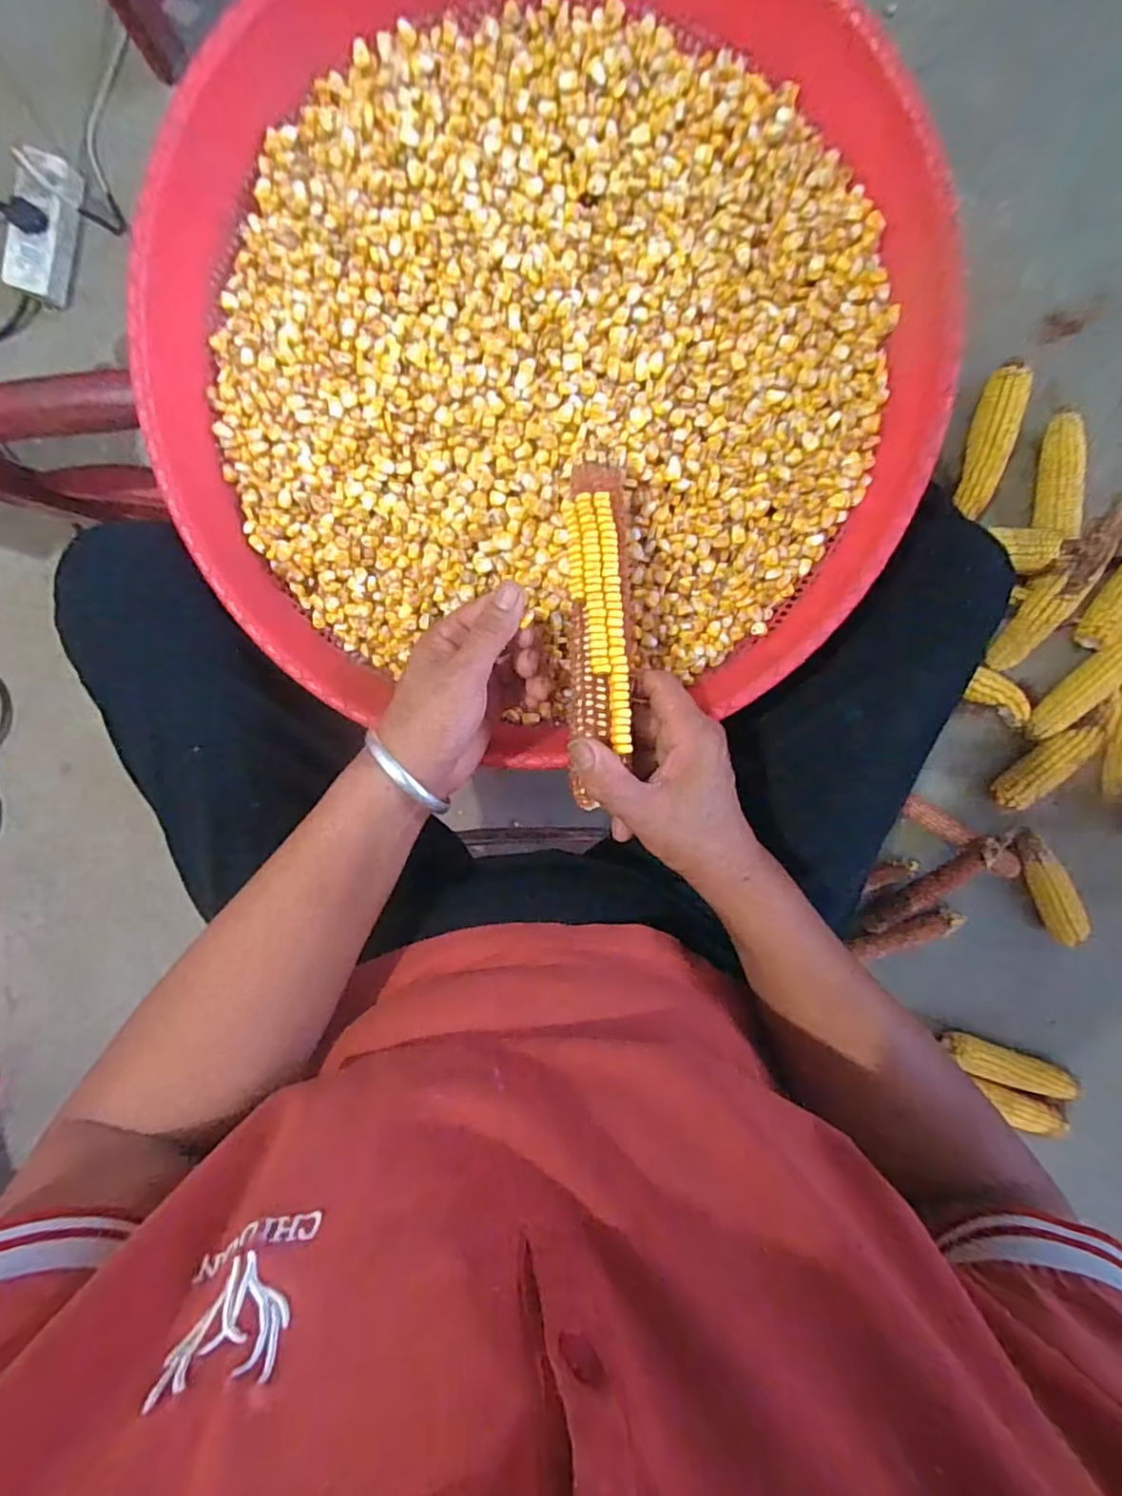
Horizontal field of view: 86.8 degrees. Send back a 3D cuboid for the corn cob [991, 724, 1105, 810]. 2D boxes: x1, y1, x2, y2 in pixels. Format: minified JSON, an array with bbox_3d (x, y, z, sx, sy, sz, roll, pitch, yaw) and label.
[{"bbox_3d":[0.647,0.018,0.794,0.152,0.036,0.053,-40,98,5],"label":"corn cob"}]

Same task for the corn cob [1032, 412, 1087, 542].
[{"bbox_3d":[0.622,-0.334,0.737,0.036,0.054,0.145,-3,99,0],"label":"corn cob"}]

